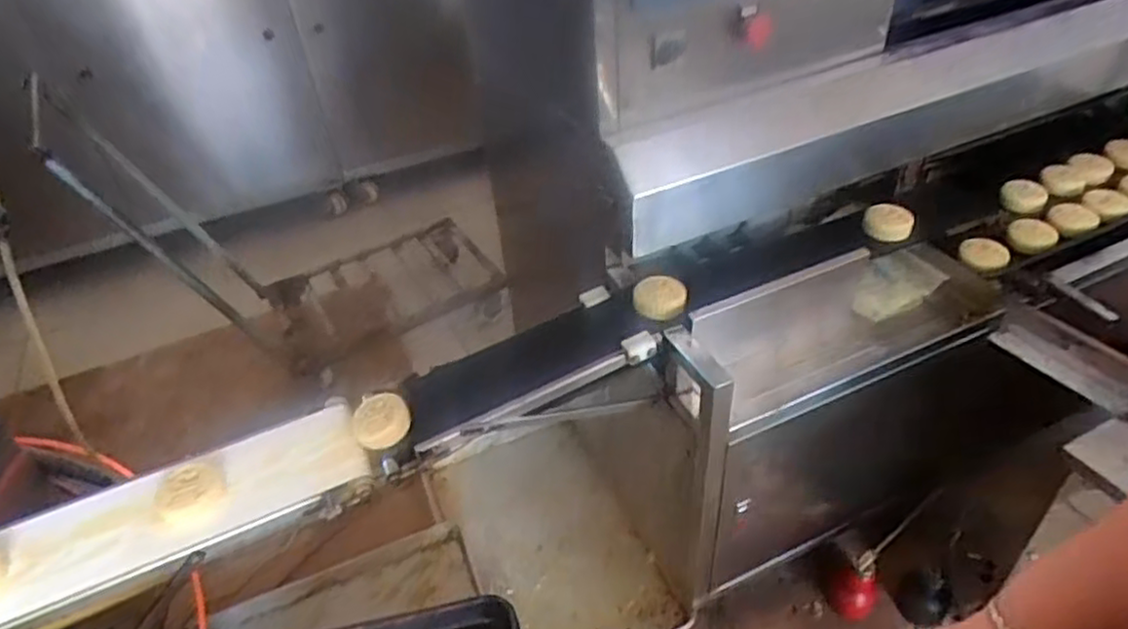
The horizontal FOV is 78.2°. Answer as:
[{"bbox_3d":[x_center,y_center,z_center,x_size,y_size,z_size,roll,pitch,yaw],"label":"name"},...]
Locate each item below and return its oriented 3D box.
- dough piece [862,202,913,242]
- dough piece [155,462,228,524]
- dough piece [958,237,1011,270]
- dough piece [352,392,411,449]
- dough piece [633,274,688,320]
[{"bbox_3d":[0.519,-0.147,1.112,0.073,0.024,0.082,14,45,22],"label":"dough piece"},{"bbox_3d":[-0.443,0.211,0.822,0.070,0.029,0.075,27,51,32],"label":"dough piece"},{"bbox_3d":[0.672,-0.097,1.111,0.069,0.026,0.056,23,49,28],"label":"dough piece"},{"bbox_3d":[-0.235,0.136,0.893,0.072,0.035,0.069,-4,41,3],"label":"dough piece"},{"bbox_3d":[0.134,-0.024,0.968,0.071,0.029,0.080,4,42,11],"label":"dough piece"}]

